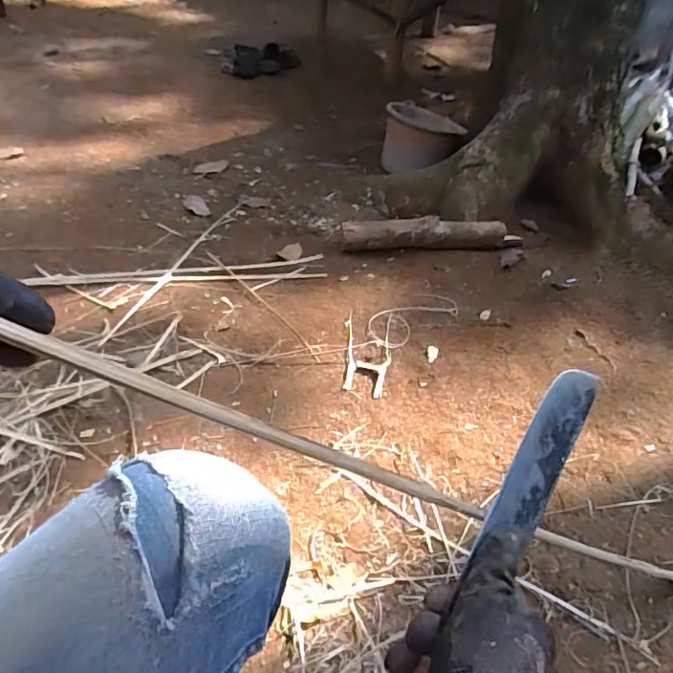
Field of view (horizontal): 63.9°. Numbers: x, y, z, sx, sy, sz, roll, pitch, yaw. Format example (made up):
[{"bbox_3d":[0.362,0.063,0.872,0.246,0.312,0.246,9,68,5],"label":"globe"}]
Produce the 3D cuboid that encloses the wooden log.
[{"bbox_3d":[0.227,-0.257,1.362,0.425,0.082,0.069,-3,39,-9],"label":"wooden log"}]

